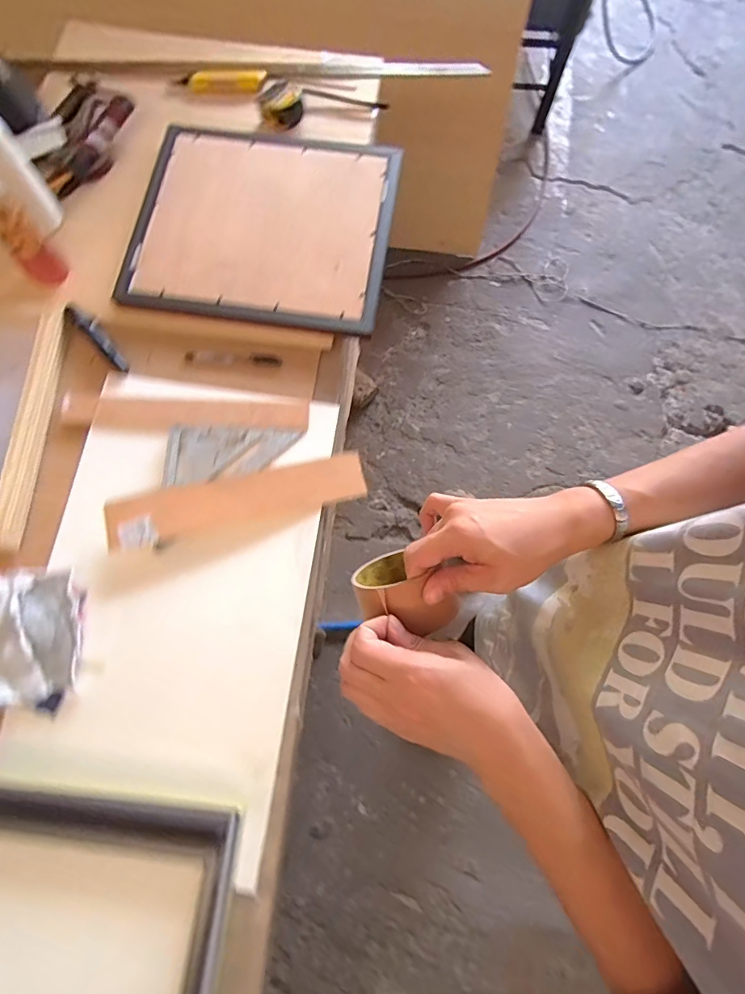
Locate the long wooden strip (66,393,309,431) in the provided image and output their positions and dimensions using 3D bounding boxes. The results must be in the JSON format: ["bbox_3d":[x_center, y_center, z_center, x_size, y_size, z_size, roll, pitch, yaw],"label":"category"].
[{"bbox_3d":[-0.265,-0.120,0.659,0.341,0.007,0.050,1,77,-1],"label":"long wooden strip"}]

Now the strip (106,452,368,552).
[{"bbox_3d":[-0.180,0.001,0.632,0.339,0.012,0.065,-12,83,-9],"label":"strip"}]

